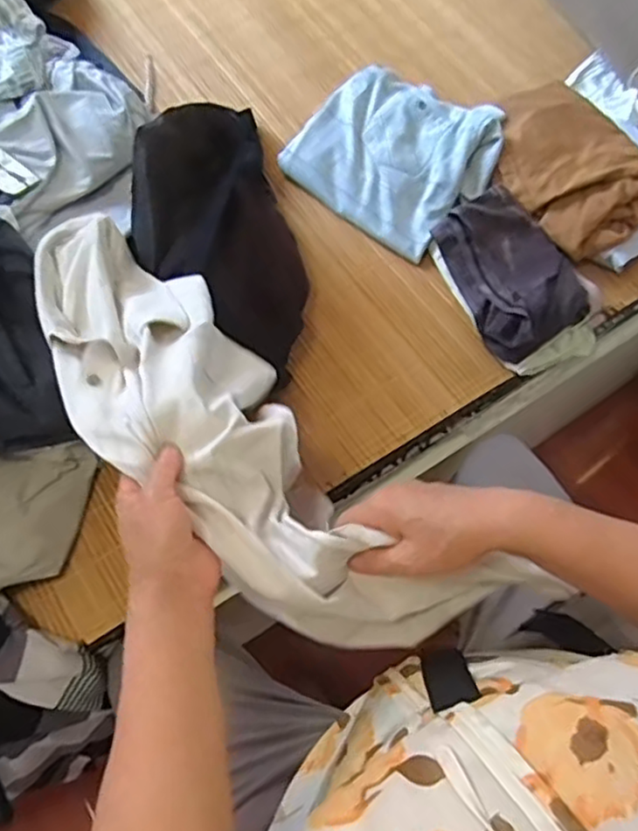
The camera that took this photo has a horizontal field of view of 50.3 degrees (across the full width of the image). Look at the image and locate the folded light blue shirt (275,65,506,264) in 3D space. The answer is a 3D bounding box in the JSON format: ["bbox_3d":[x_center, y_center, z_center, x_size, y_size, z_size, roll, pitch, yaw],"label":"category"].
[{"bbox_3d":[0.102,-0.354,0.903,0.239,0.078,0.221,37,70,14],"label":"folded light blue shirt"}]

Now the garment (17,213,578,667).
[{"bbox_3d":[-0.093,-0.005,0.581,0.176,0.135,0.510,-37,64,-16],"label":"garment"}]

